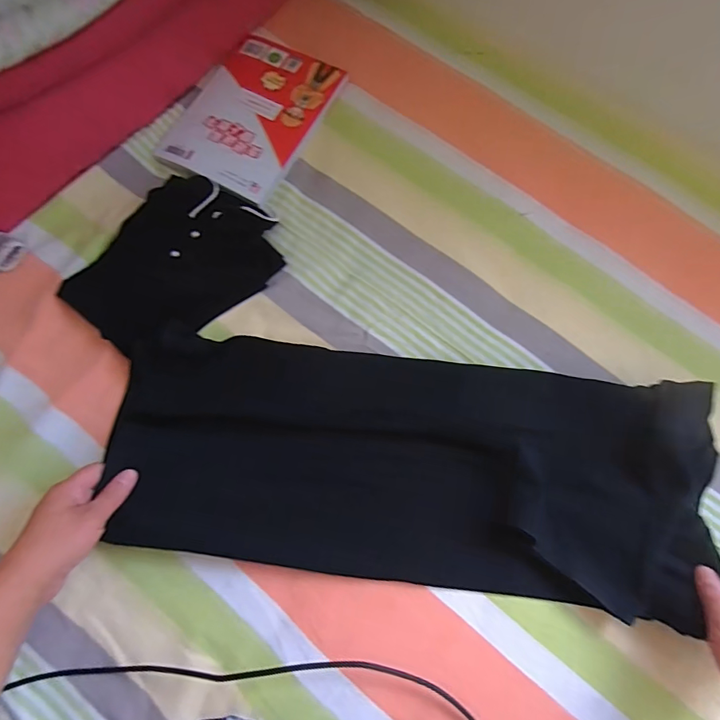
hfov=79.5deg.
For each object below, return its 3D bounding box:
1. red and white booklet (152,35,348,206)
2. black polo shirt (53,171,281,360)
[{"bbox_3d":[-0.144,-0.333,0.583,0.167,0.010,0.235,28,77,6],"label":"red and white booklet"},{"bbox_3d":[-0.219,-0.115,0.522,0.176,0.024,0.230,37,78,8],"label":"black polo shirt"}]

